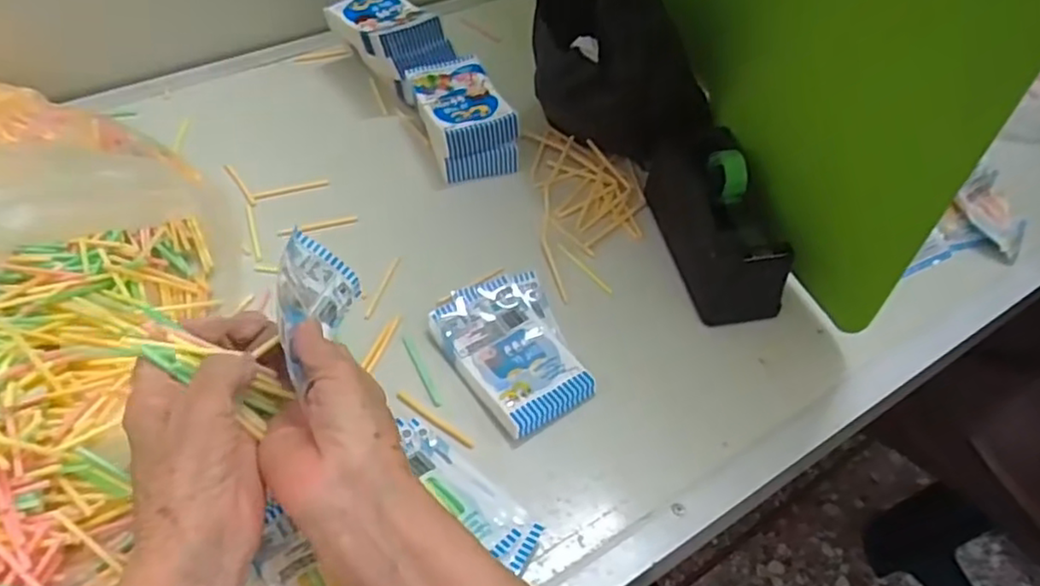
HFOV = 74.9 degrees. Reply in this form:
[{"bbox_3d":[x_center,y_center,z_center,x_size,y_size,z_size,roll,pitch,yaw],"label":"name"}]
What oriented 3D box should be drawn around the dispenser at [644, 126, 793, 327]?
[{"bbox_3d":[0.150,-0.057,0.524,0.061,0.078,0.145,-10,52,-12],"label":"dispenser"}]

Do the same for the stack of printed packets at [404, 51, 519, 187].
[{"bbox_3d":[-0.053,-0.157,0.616,0.074,0.050,0.120,-13,53,-14],"label":"stack of printed packets"}]

